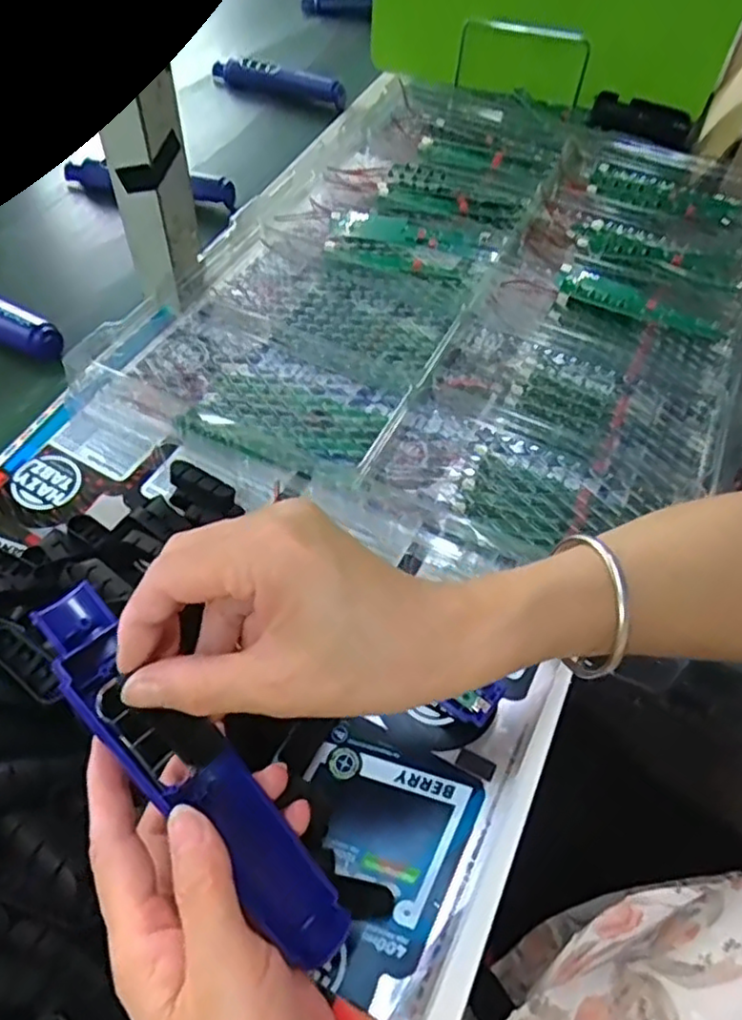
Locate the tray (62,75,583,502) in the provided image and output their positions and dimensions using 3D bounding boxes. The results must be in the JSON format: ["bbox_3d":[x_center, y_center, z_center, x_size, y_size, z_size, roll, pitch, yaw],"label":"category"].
[{"bbox_3d":[0.014,-0.277,0.619,0.244,0.059,0.656,21,58,13],"label":"tray"}]

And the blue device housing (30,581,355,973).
[{"bbox_3d":[-0.071,0.105,0.264,0.032,0.020,0.173,-40,92,-25],"label":"blue device housing"}]

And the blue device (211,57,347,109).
[{"bbox_3d":[-0.117,-0.529,0.814,0.182,0.034,0.025,19,57,11],"label":"blue device"}]

